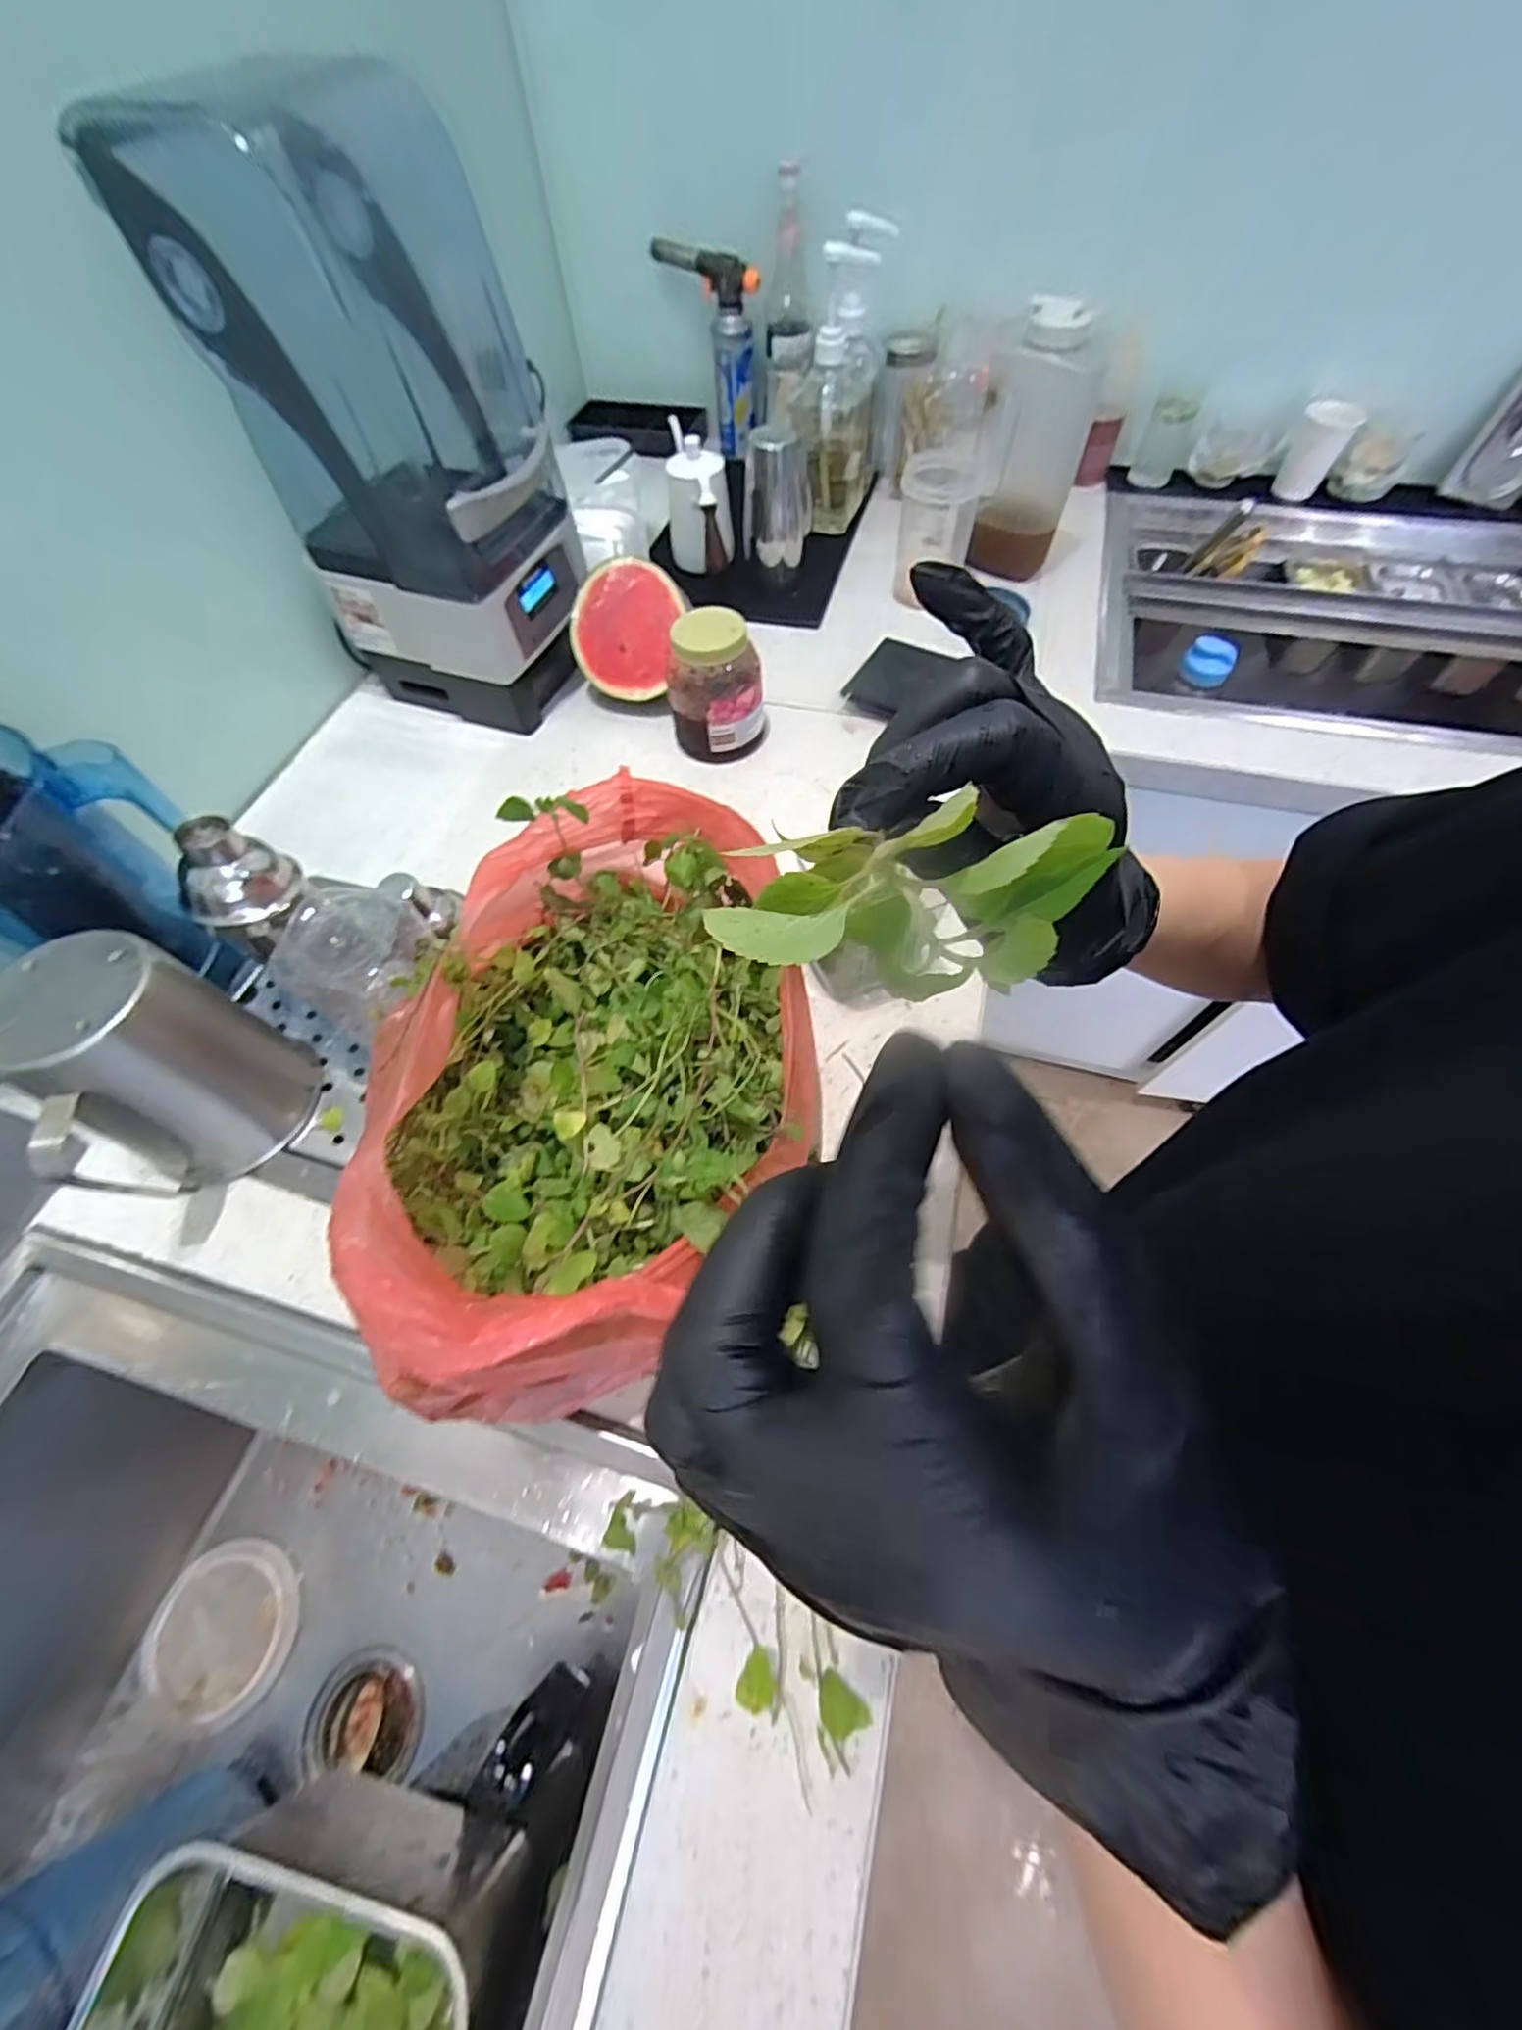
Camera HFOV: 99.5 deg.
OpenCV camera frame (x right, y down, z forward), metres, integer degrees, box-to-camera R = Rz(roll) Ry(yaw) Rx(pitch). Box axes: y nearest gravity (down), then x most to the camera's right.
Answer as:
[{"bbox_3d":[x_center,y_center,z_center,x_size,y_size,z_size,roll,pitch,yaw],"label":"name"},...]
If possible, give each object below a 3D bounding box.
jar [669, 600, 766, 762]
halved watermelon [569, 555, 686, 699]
[{"bbox_3d":[-0.051,-0.369,0.732,0.105,0.148,0.087,-4,61,0],"label":"jar"},{"bbox_3d":[-0.161,-0.464,0.782,0.124,0.139,0.068,11,26,-2],"label":"halved watermelon"}]

